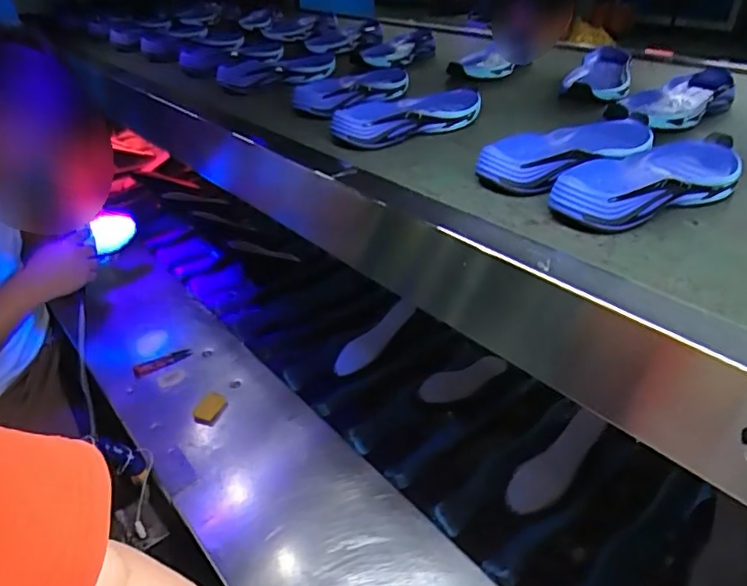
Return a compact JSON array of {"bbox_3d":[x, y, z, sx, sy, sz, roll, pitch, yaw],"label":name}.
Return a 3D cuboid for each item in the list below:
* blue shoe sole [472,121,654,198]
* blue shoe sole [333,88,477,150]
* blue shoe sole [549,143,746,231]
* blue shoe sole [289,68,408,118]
[{"bbox_3d":[0.211,-0.144,0.570,0.236,0.034,0.092,-22,45,-30],"label":"blue shoe sole"},{"bbox_3d":[0.048,-0.227,0.698,0.216,0.031,0.089,-25,47,-32],"label":"blue shoe sole"},{"bbox_3d":[0.257,-0.106,0.503,0.217,0.034,0.086,-19,44,-27],"label":"blue shoe sole"},{"bbox_3d":[-0.022,-0.299,0.815,0.088,0.034,0.210,26,43,25],"label":"blue shoe sole"}]

